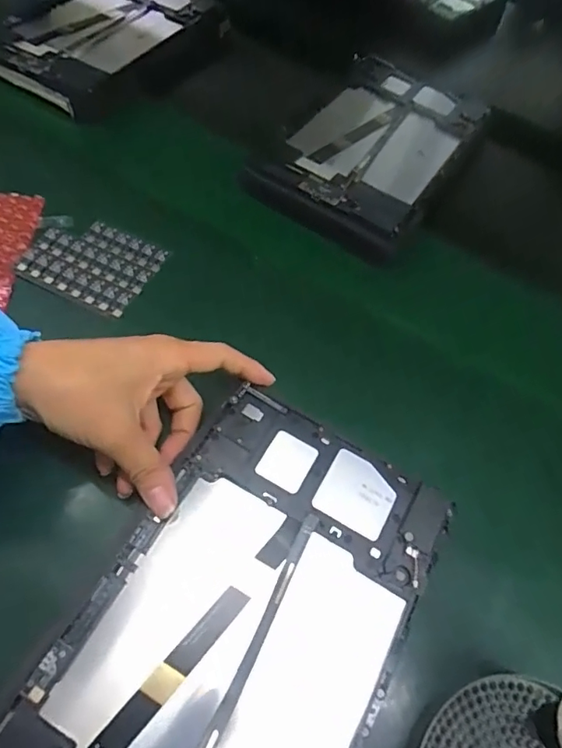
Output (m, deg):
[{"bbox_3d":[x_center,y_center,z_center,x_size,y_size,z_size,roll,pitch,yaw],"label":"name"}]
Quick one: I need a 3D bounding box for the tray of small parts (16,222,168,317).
[{"bbox_3d":[-0.148,-0.088,0.399,0.094,0.010,0.072,25,59,8],"label":"tray of small parts"}]

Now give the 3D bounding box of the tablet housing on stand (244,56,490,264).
[{"bbox_3d":[0.090,-0.222,0.489,0.147,0.020,0.264,27,59,10],"label":"tablet housing on stand"}]

